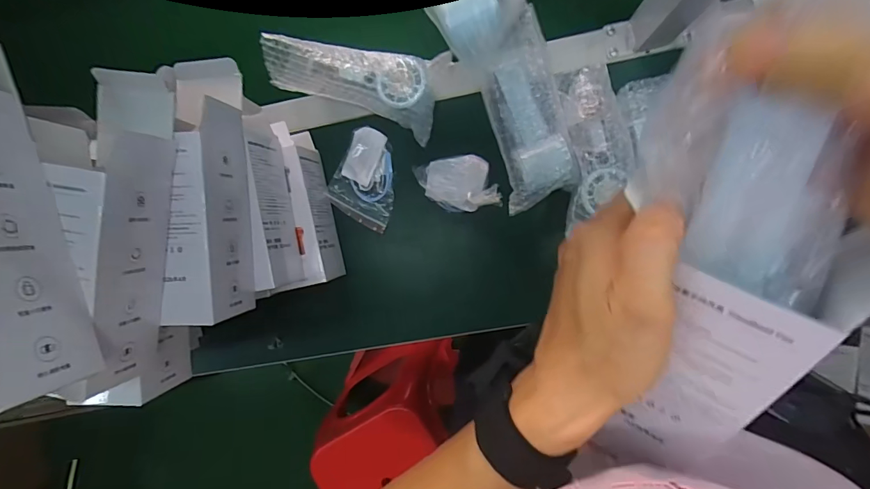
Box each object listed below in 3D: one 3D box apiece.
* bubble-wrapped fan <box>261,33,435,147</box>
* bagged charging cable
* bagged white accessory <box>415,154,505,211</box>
[{"bbox_3d":[-0.091,-0.193,0.496,0.190,0.070,0.076,22,94,5],"label":"bubble-wrapped fan"},{"bbox_3d":[-0.083,-0.084,0.555,0.086,0.020,0.109,29,95,4],"label":"bagged charging cable"},{"bbox_3d":[0.028,-0.073,0.532,0.096,0.022,0.066,-10,91,6],"label":"bagged white accessory"}]

